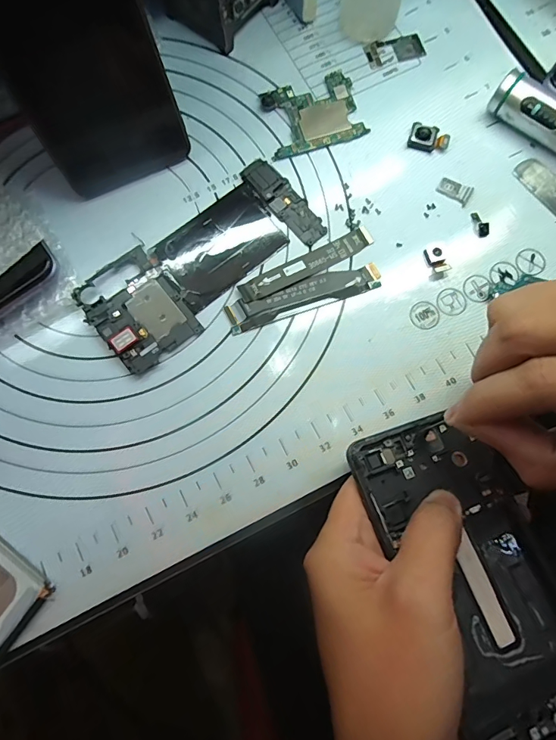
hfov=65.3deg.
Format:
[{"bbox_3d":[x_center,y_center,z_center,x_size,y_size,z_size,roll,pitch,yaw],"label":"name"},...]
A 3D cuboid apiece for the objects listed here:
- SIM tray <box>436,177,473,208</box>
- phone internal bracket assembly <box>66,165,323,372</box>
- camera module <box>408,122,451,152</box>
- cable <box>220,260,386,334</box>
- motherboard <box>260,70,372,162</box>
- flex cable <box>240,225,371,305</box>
[{"bbox_3d":[0.109,-0.111,0.265,0.021,0.004,0.013,33,80,8],"label":"SIM tray"},{"bbox_3d":[-0.045,-0.065,0.258,0.144,0.005,0.063,-38,79,-7],"label":"phone internal bracket assembly"},{"bbox_3d":[0.095,-0.146,0.271,0.025,0.006,0.017,12,78,4],"label":"camera module"},{"bbox_3d":[0.015,-0.044,0.253,0.091,0.004,0.018,-18,78,-3],"label":"cable"},{"bbox_3d":[0.022,-0.165,0.278,0.059,0.004,0.049,-16,78,-2],"label":"motherboard"},{"bbox_3d":[0.017,-0.063,0.257,0.084,0.004,0.014,-27,78,-5],"label":"flex cable"}]

